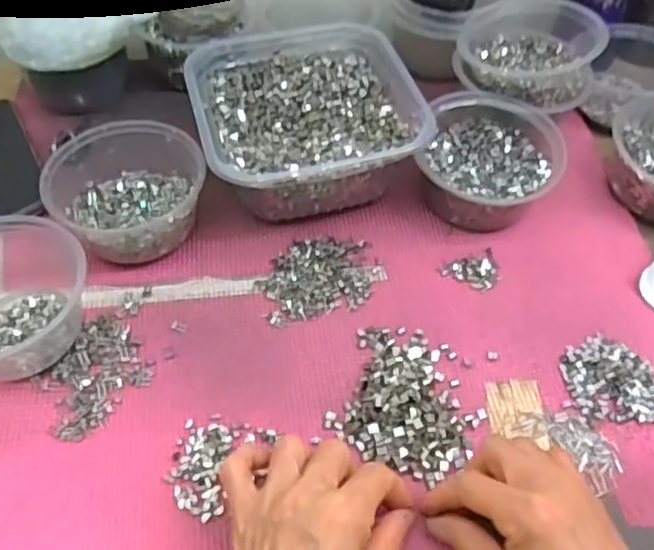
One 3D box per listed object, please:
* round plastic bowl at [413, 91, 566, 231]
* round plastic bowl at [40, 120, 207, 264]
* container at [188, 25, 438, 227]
[{"bbox_3d":[0.128,-0.089,0.528,0.103,0.062,0.106,1,51,-1],"label":"round plastic bowl"},{"bbox_3d":[-0.150,-0.061,0.504,0.109,0.056,0.110,1,51,-1],"label":"round plastic bowl"},{"bbox_3d":[-0.021,-0.128,0.548,0.170,0.069,0.180,-12,53,-10],"label":"container"}]

